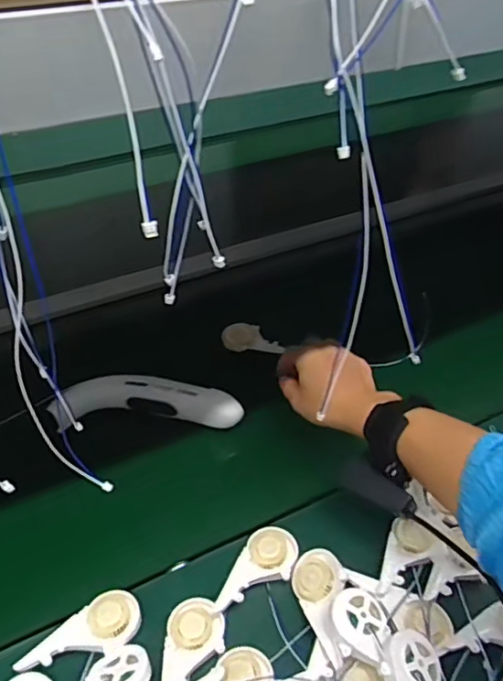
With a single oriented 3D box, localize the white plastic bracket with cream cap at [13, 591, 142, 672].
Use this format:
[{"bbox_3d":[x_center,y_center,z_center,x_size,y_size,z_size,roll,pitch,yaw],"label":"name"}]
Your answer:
[{"bbox_3d":[-0.134,0.232,0.438,0.092,0.014,0.041,-20,47,-21],"label":"white plastic bracket with cream cap"}]

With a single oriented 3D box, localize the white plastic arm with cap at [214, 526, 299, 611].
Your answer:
[{"bbox_3d":[0.009,0.200,0.478,0.046,0.015,0.084,17,45,17],"label":"white plastic arm with cap"}]

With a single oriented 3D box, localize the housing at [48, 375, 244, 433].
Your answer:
[{"bbox_3d":[-0.115,0.069,0.611,0.208,0.045,0.040,2,43,2],"label":"housing"}]

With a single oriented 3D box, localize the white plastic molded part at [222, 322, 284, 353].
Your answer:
[{"bbox_3d":[0.003,-0.001,0.708,0.084,0.020,0.040,17,45,23],"label":"white plastic molded part"}]

